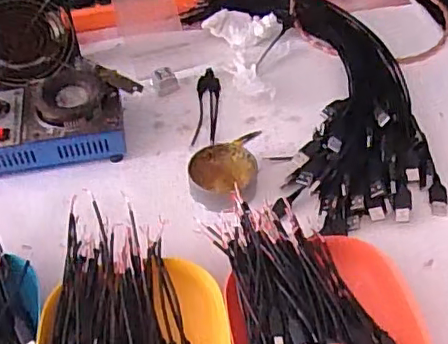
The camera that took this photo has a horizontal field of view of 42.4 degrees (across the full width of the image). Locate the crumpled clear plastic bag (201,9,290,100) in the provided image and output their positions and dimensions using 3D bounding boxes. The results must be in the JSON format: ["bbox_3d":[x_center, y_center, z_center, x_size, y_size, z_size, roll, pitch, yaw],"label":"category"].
[{"bbox_3d":[0.040,-0.139,0.669,0.084,0.026,0.160,-16,50,-12],"label":"crumpled clear plastic bag"}]

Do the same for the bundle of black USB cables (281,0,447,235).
[{"bbox_3d":[0.131,-0.096,0.622,0.133,0.033,0.368,-3,49,0],"label":"bundle of black USB cables"}]

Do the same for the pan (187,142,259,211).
[{"bbox_3d":[0.000,0.004,0.543,0.064,0.024,0.063,-7,49,-4],"label":"pan"}]

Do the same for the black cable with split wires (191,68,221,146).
[{"bbox_3d":[-0.018,-0.073,0.631,0.025,0.005,0.116,1,49,3],"label":"black cable with split wires"}]

